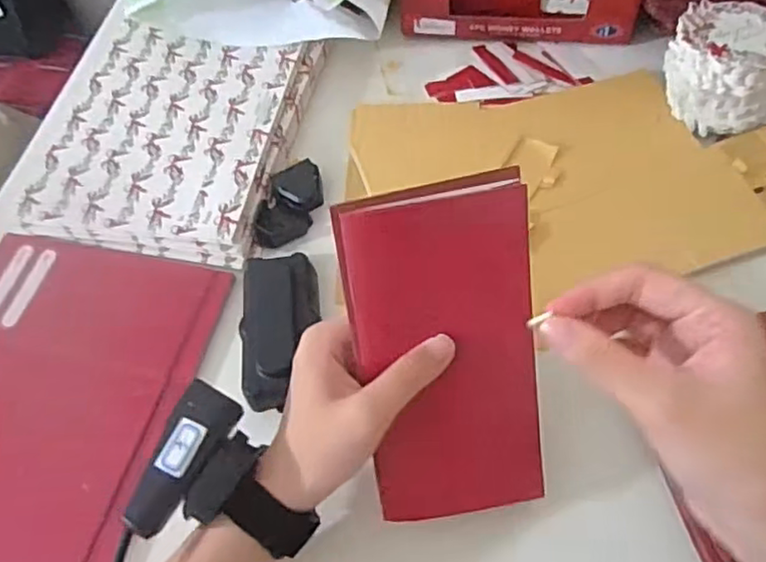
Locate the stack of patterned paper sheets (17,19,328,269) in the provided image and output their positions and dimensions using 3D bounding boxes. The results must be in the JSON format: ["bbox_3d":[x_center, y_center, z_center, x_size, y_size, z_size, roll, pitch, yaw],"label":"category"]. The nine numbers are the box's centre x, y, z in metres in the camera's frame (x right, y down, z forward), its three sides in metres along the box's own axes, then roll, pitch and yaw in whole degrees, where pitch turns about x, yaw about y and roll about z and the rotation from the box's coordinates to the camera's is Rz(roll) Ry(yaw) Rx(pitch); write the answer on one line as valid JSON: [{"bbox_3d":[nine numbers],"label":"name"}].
[{"bbox_3d":[-0.170,-0.123,0.518,0.188,0.028,0.218,7,58,10],"label":"stack of patterned paper sheets"}]

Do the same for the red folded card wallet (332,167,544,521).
[{"bbox_3d":[0.033,0.040,0.309,0.087,0.177,0.011,-10,23,-2],"label":"red folded card wallet"}]

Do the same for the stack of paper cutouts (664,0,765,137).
[{"bbox_3d":[0.260,-0.163,0.479,0.072,0.063,0.080,-18,57,-7],"label":"stack of paper cutouts"}]

